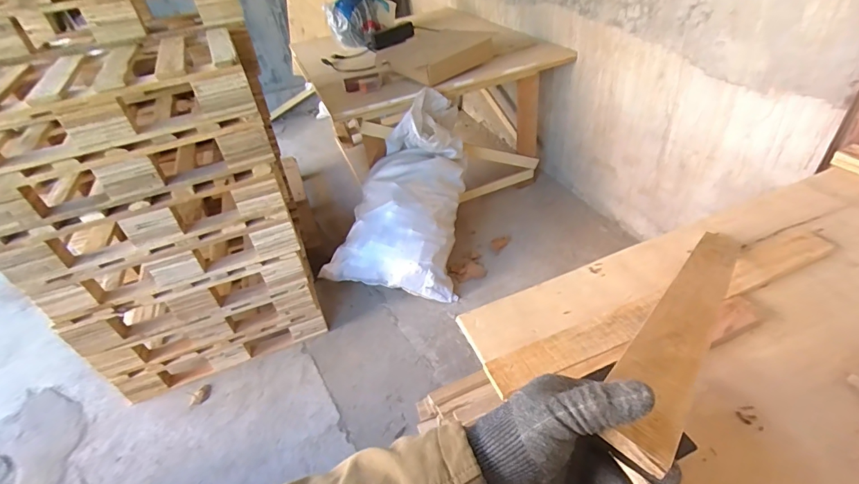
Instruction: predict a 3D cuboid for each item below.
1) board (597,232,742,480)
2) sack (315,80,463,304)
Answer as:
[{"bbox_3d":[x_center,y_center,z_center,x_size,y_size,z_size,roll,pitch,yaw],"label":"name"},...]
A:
[{"bbox_3d":[0.318,0.066,0.499,0.062,0.016,0.607,23,27,32],"label":"board"},{"bbox_3d":[-0.132,-0.194,1.615,0.495,0.518,0.612,2,40,11],"label":"sack"}]

